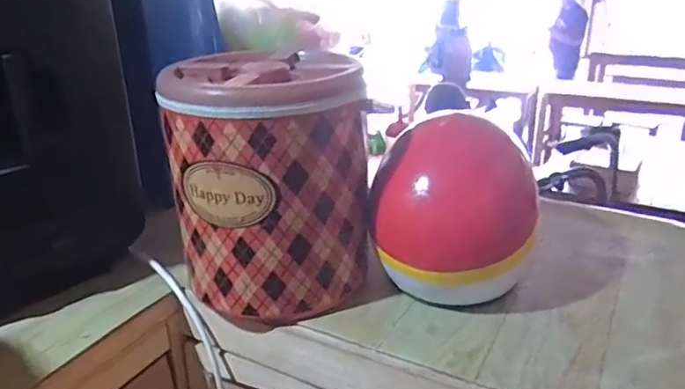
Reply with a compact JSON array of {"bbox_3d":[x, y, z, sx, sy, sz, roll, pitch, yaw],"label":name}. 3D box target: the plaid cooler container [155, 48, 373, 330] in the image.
[{"bbox_3d":[-0.100,-0.014,0.789,0.252,0.299,0.208,-6,25,-10],"label":"plaid cooler container"}]

